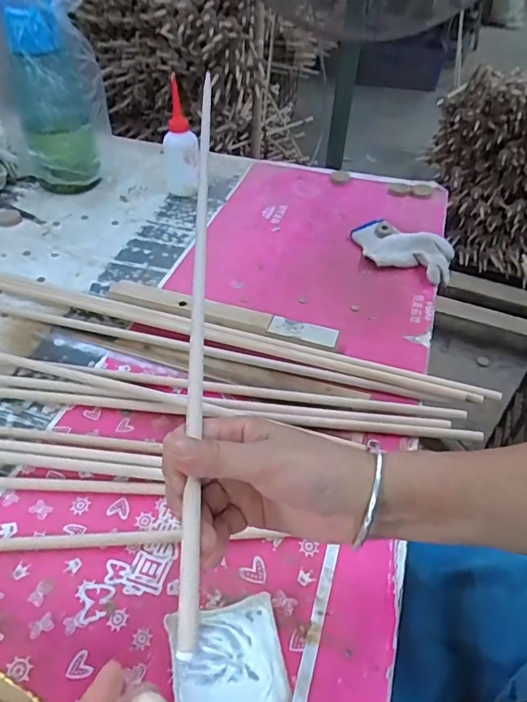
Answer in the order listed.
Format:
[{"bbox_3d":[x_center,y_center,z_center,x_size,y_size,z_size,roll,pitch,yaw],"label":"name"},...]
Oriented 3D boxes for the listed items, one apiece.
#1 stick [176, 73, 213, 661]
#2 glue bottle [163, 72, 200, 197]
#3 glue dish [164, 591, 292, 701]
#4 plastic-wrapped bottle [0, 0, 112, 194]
[{"bbox_3d":[-0.055,-0.095,0.445,0.012,0.019,0.634,-1,49,-4],"label":"stick"},{"bbox_3d":[-0.132,-0.330,0.806,0.058,0.173,0.055,-6,45,-9],"label":"glue bottle"},{"bbox_3d":[-0.025,0.218,0.356,0.077,0.011,0.075,-8,45,-11],"label":"glue dish"},{"bbox_3d":[-0.331,-0.392,0.782,0.156,0.284,0.122,-14,46,-16],"label":"plastic-wrapped bottle"}]

